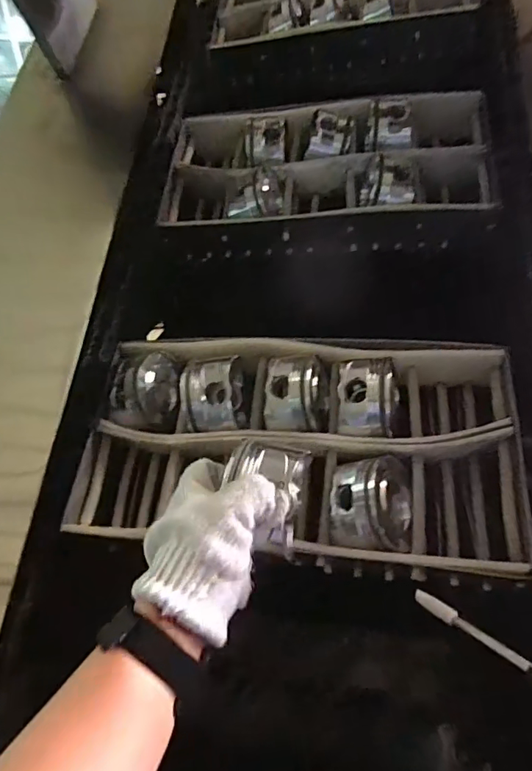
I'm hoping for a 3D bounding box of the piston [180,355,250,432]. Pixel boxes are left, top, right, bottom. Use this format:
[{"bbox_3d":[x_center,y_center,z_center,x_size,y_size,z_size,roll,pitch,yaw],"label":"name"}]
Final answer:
[{"bbox_3d":[-0.054,0.012,0.542,0.060,0.075,0.082,-3,32,5],"label":"piston"}]

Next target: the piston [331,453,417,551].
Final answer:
[{"bbox_3d":[0.097,0.103,0.461,0.073,0.066,0.085,3,33,13],"label":"piston"}]

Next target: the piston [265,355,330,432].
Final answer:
[{"bbox_3d":[0.032,0.011,0.517,0.060,0.071,0.067,1,32,11],"label":"piston"}]

